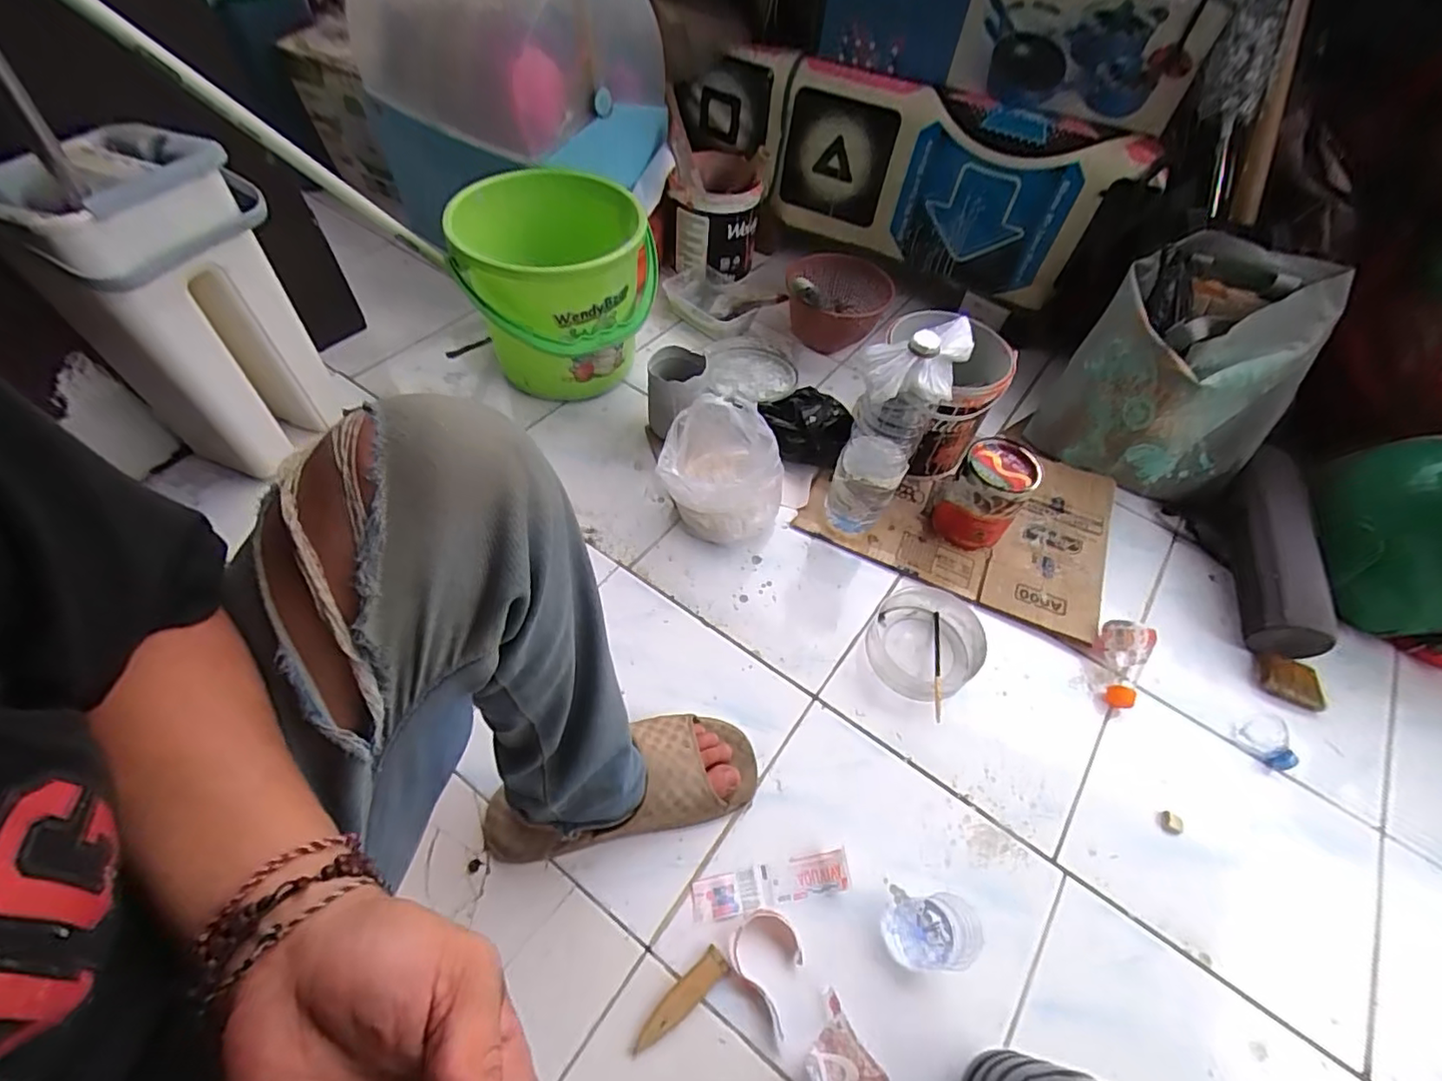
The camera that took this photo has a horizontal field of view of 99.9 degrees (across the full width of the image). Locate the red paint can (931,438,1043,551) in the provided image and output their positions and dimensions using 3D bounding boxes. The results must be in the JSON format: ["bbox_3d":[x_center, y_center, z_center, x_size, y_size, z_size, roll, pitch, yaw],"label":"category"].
[{"bbox_3d":[0.367,-0.065,0.848,0.102,0.119,0.111,33,58,17],"label":"red paint can"}]

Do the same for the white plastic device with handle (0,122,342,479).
[{"bbox_3d":[-0.658,-0.286,0.767,0.169,0.331,0.216,23,57,12],"label":"white plastic device with handle"}]

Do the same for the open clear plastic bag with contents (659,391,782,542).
[{"bbox_3d":[0.004,-0.085,0.814,0.157,0.151,0.145,12,55,3],"label":"open clear plastic bag with contents"}]

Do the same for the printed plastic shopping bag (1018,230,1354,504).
[{"bbox_3d":[0.705,-0.259,0.931,0.286,0.280,0.257,33,58,17],"label":"printed plastic shopping bag"}]

